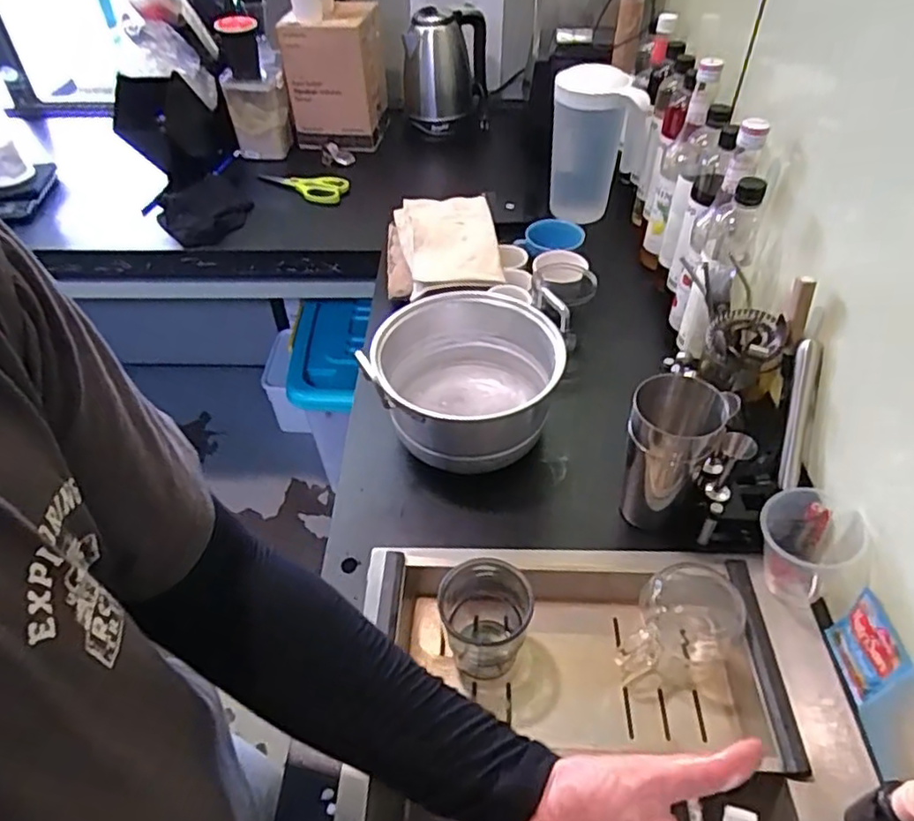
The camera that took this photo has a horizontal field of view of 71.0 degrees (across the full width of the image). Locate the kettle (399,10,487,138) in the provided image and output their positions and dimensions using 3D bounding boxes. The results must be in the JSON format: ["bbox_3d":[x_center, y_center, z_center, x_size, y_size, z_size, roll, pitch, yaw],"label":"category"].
[{"bbox_3d":[-0.024,-0.719,1.358,0.180,0.213,0.136,-1,46,0],"label":"kettle"}]

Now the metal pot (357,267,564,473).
[{"bbox_3d":[0.013,-0.029,0.779,0.217,0.156,0.218,0,46,0],"label":"metal pot"}]

